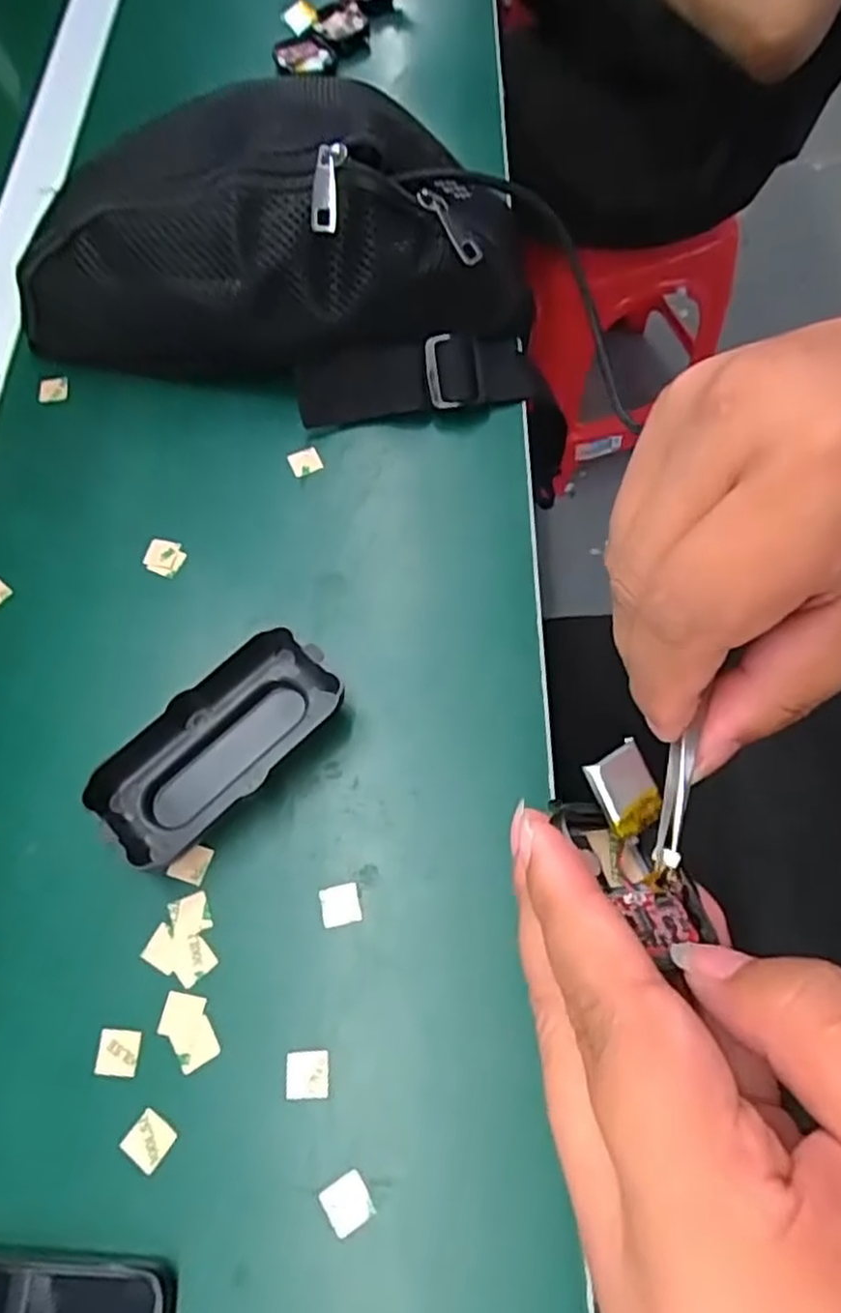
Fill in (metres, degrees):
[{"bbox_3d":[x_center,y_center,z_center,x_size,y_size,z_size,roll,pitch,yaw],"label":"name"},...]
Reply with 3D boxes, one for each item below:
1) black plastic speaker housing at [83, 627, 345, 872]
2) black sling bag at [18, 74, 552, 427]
[{"bbox_3d":[-0.087,0.036,0.316,0.112,0.024,0.051,-41,70,-14],"label":"black plastic speaker housing"},{"bbox_3d":[-0.080,-0.210,0.383,0.275,0.095,0.162,-9,66,-1],"label":"black sling bag"}]

